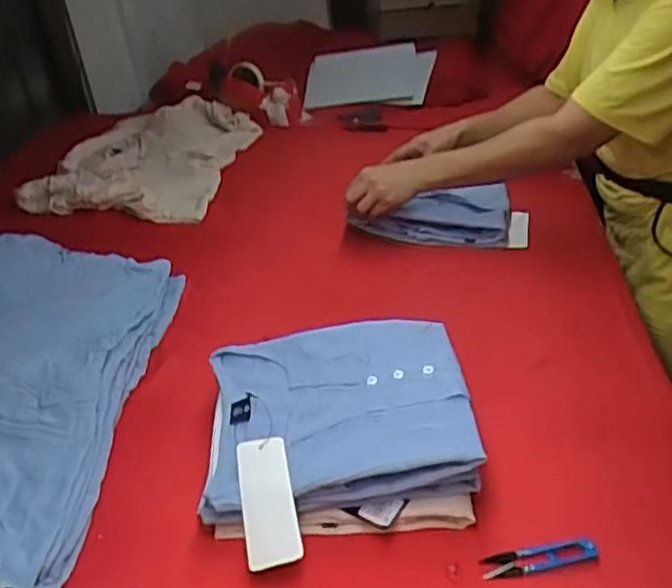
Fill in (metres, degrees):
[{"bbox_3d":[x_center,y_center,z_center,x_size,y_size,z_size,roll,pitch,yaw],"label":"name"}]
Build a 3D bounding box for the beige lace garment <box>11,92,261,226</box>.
[{"bbox_3d":[-0.365,-0.282,1.448,0.348,0.076,0.496,0,33,13],"label":"beige lace garment"}]

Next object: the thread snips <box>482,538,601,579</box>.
[{"bbox_3d":[0.181,0.235,0.645,0.100,0.013,0.024,-10,32,-3],"label":"thread snips"}]

